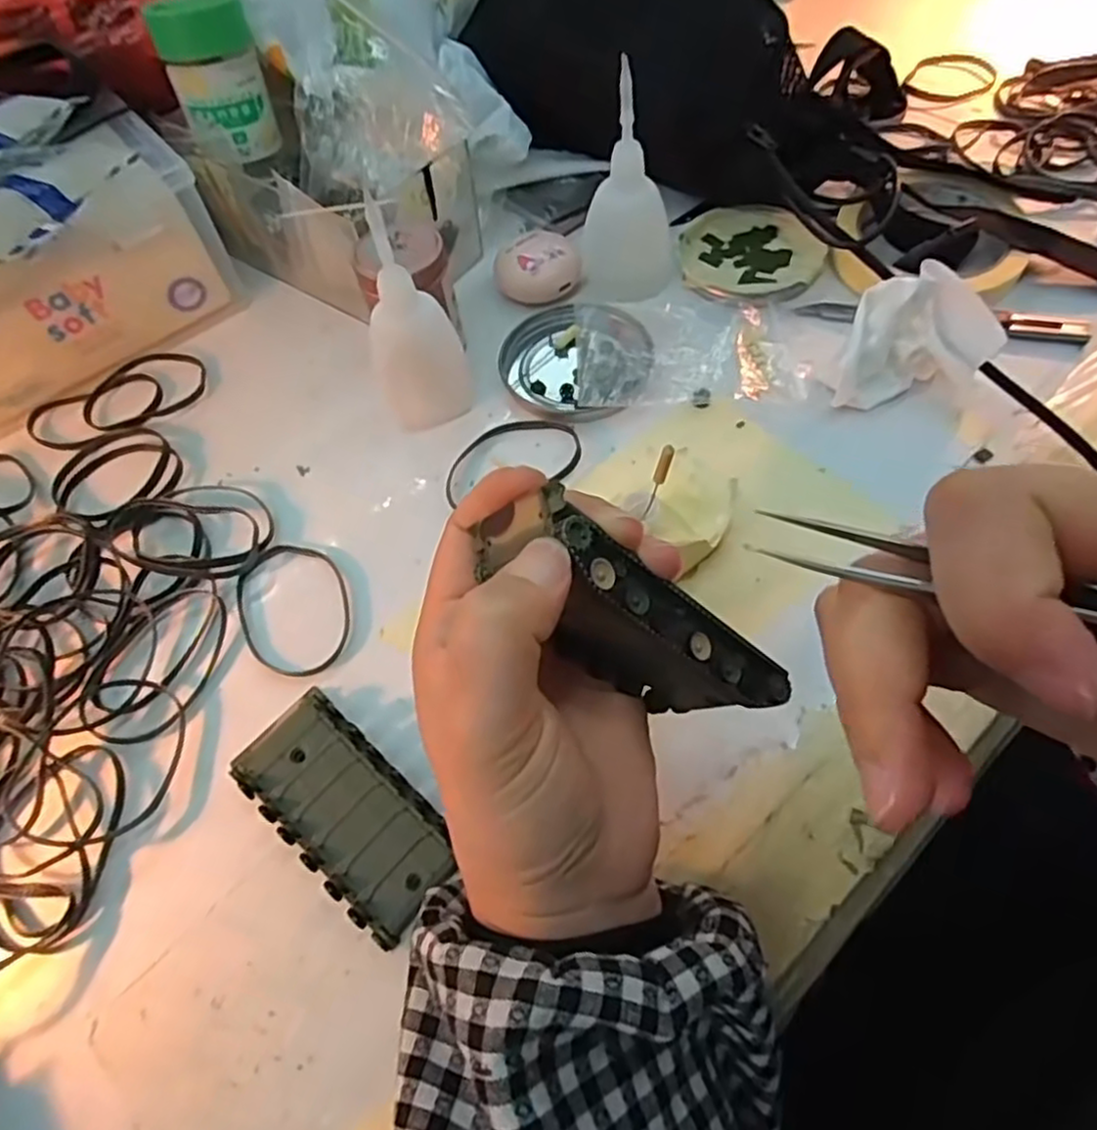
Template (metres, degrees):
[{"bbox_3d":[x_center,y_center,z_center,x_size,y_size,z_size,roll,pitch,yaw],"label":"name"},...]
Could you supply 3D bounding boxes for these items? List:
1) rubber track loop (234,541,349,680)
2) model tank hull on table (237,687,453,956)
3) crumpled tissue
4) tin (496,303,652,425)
[{"bbox_3d":[-0.113,0.019,0.312,0.047,0.005,0.067,-22,61,-8],"label":"rubber track loop"},{"bbox_3d":[-0.076,0.088,0.261,0.095,0.015,0.043,37,69,23],"label":"model tank hull on table"},{"bbox_3d":[0.170,-0.108,0.334,0.070,0.044,0.044,-2,60,3],"label":"crumpled tissue"},{"bbox_3d":[0.014,-0.108,0.373,0.078,0.010,0.077,13,62,12],"label":"tin"}]

